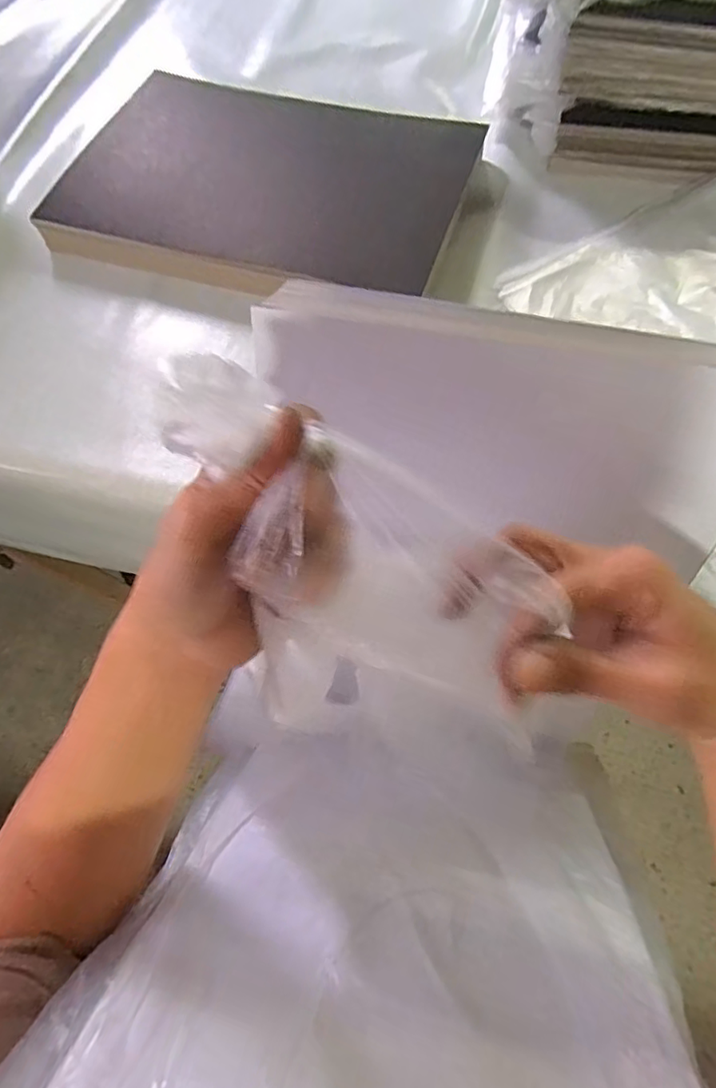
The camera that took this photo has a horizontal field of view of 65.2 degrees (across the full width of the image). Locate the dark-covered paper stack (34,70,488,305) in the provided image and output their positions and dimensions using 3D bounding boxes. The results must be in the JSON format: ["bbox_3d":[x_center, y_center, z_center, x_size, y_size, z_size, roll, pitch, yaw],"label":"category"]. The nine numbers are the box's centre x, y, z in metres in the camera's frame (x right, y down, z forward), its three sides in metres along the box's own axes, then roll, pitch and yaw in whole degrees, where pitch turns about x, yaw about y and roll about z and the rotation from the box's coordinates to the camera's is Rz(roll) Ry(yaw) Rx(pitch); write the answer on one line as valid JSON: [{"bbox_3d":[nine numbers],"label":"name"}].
[{"bbox_3d":[-0.091,-0.341,0.540,0.367,0.043,0.237,17,68,11],"label":"dark-covered paper stack"}]

